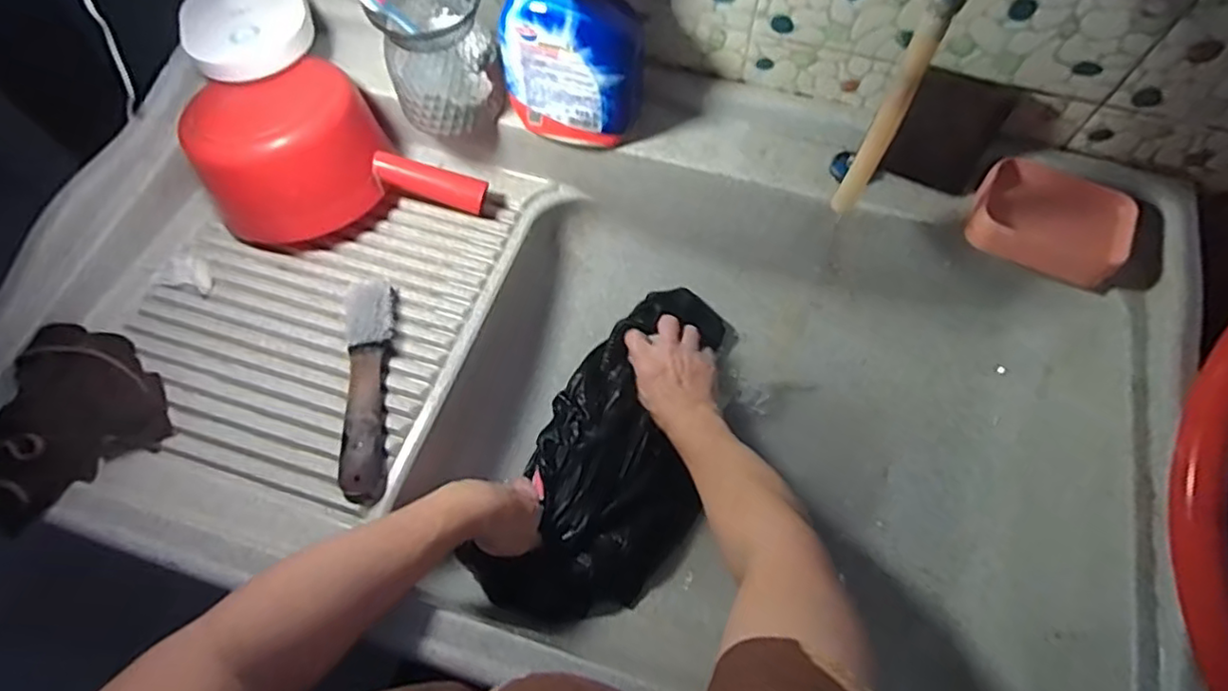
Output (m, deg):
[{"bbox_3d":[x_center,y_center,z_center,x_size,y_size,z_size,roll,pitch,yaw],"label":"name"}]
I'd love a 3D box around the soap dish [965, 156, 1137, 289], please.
[{"bbox_3d":[0.386,-0.113,0.571,0.122,0.034,0.092,27,69,12],"label":"soap dish"}]

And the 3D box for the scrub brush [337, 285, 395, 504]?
[{"bbox_3d":[-0.217,0.033,0.567,0.037,0.025,0.206,-4,66,-2],"label":"scrub brush"}]

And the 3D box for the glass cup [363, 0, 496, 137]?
[{"bbox_3d":[-0.166,-0.283,0.610,0.097,0.111,0.106,0,66,0],"label":"glass cup"}]

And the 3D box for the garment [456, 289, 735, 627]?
[{"bbox_3d":[0.009,0.105,0.673,0.176,0.050,0.369,18,66,8],"label":"garment"}]

